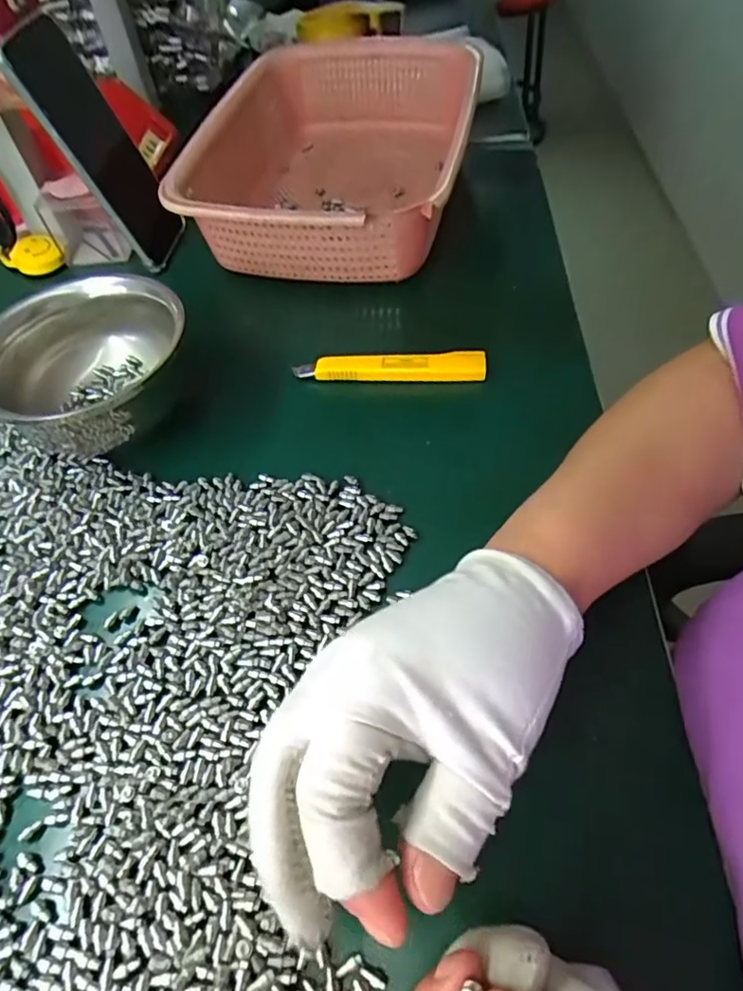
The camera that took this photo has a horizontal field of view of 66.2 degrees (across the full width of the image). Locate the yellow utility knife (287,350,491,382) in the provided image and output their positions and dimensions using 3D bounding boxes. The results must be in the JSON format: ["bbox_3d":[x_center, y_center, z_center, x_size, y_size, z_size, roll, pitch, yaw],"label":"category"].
[{"bbox_3d":[0.012,-0.087,0.383,0.126,0.012,0.018,1,55,6],"label":"yellow utility knife"}]

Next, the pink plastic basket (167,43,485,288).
[{"bbox_3d":[-0.038,-0.292,0.492,0.222,0.075,0.291,7,56,10],"label":"pink plastic basket"}]

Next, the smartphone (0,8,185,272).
[{"bbox_3d":[-0.205,-0.262,0.438,0.017,0.165,0.068,6,53,34],"label":"smartphone"}]

